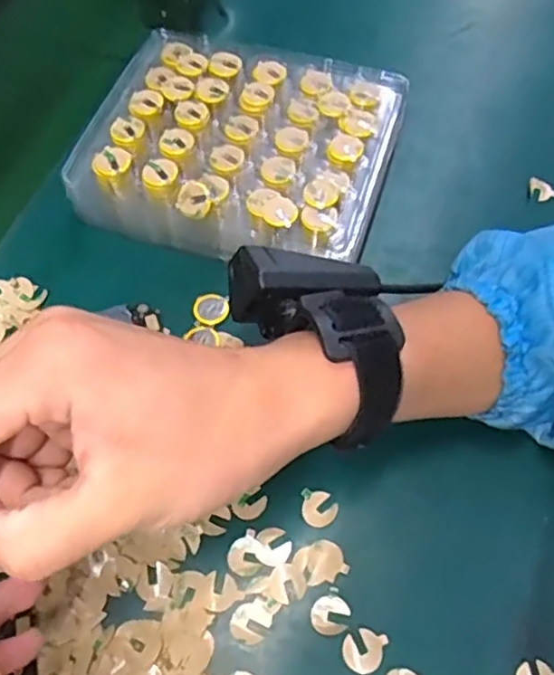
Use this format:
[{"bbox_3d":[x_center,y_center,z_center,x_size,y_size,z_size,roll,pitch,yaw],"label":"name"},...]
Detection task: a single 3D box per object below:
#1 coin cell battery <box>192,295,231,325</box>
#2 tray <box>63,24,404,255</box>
[{"bbox_3d":[-0.038,-0.017,0.370,0.020,0.005,0.019,1,60,0],"label":"coin cell battery"},{"bbox_3d":[-0.021,-0.119,0.415,0.180,0.052,0.152,18,61,10],"label":"tray"}]

